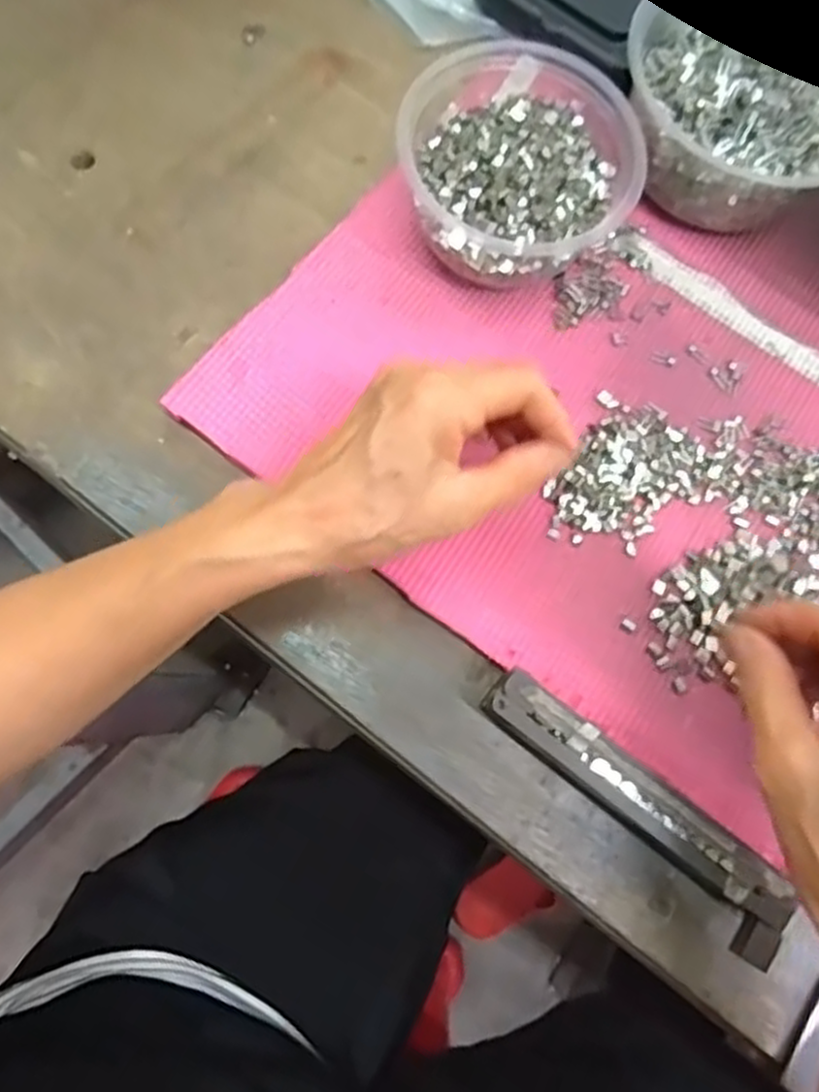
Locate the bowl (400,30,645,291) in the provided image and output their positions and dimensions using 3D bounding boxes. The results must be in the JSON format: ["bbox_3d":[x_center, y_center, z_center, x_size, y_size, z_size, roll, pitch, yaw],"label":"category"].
[{"bbox_3d":[0.052,-0.192,0.381,0.114,0.067,0.122,0,75,-2],"label":"bowl"}]

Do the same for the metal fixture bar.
[{"bbox_3d":[0.098,0.111,0.329,0.151,0.032,0.033,43,75,7],"label":"metal fixture bar"}]

